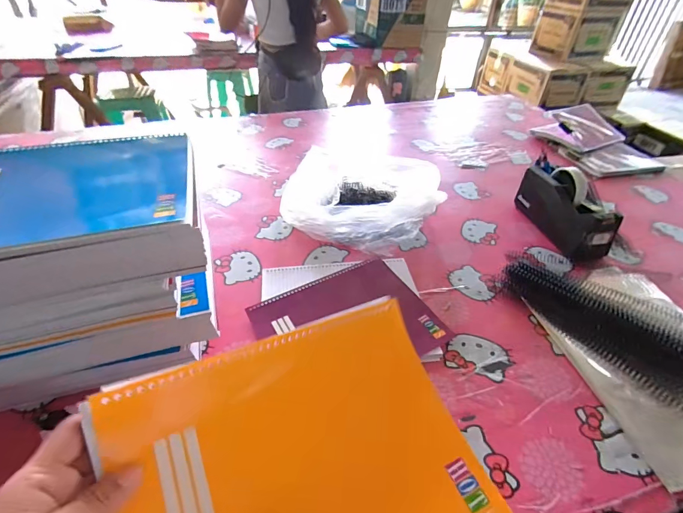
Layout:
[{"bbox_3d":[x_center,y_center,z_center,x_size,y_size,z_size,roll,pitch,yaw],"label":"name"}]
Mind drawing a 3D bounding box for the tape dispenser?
[{"bbox_3d":[0.440,-0.095,0.696,0.074,0.116,0.203,-5,42,-10],"label":"tape dispenser"}]

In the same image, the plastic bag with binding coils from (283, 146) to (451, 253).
[{"bbox_3d":[0.045,-0.117,0.717,0.286,0.091,0.236,8,41,5],"label":"plastic bag with binding coils"}]

